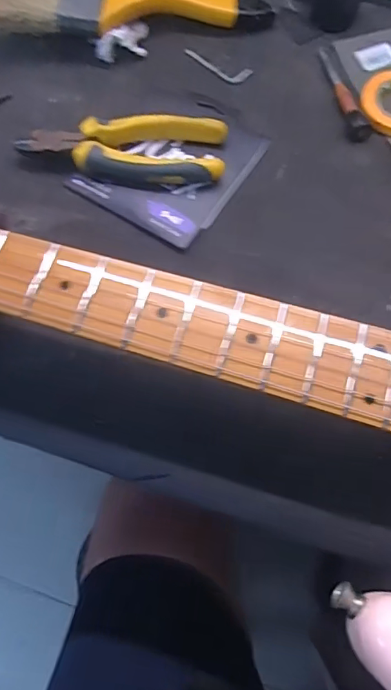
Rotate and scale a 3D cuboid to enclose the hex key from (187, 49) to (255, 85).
[{"bbox_3d":[0.016,-0.227,0.405,0.060,0.004,0.019,23,71,10],"label":"hex key"}]

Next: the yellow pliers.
[{"bbox_3d":[-0.054,-0.141,0.361,0.147,0.018,0.047,1,69,2],"label":"yellow pliers"}]

